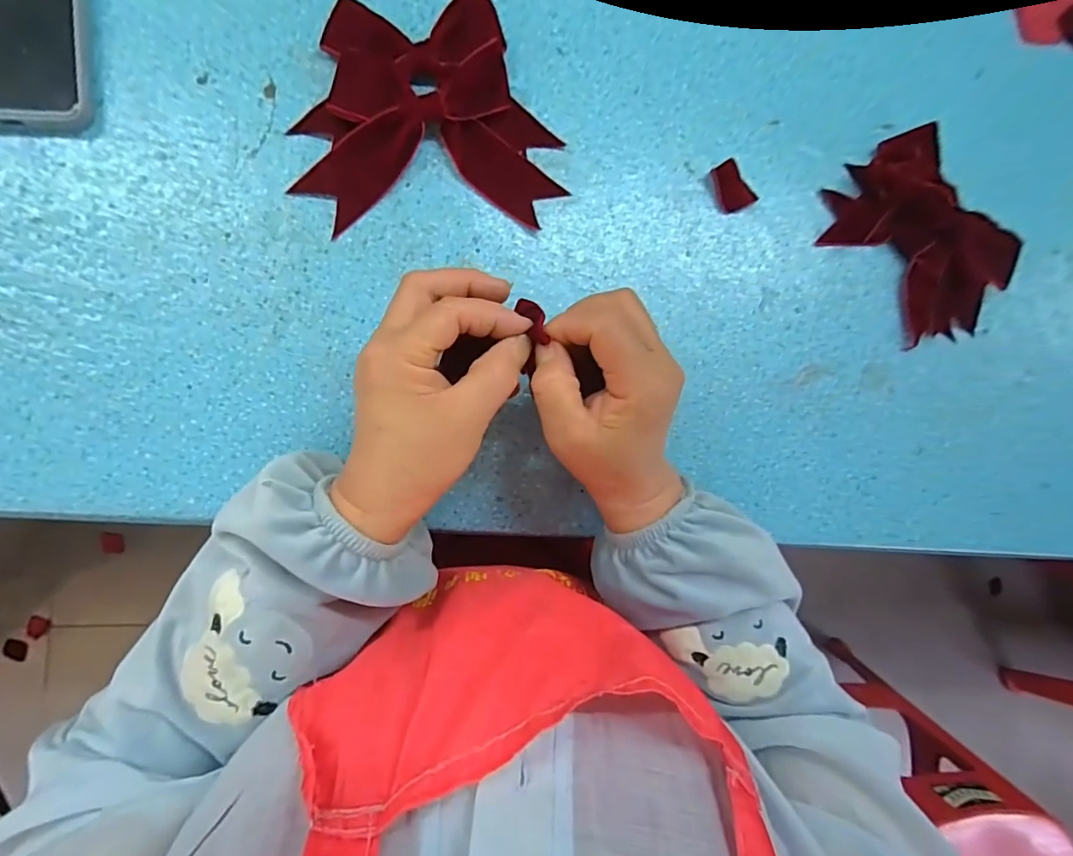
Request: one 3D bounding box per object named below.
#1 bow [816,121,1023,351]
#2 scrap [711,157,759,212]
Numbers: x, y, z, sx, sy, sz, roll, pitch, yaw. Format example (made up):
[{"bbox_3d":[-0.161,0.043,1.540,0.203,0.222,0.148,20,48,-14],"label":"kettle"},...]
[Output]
[{"bbox_3d":[0.290,-0.139,0.372,0.111,0.038,0.147,-41,96,-7],"label":"bow"},{"bbox_3d":[0.138,-0.171,0.367,0.025,0.004,0.034,-32,94,-8],"label":"scrap"}]

